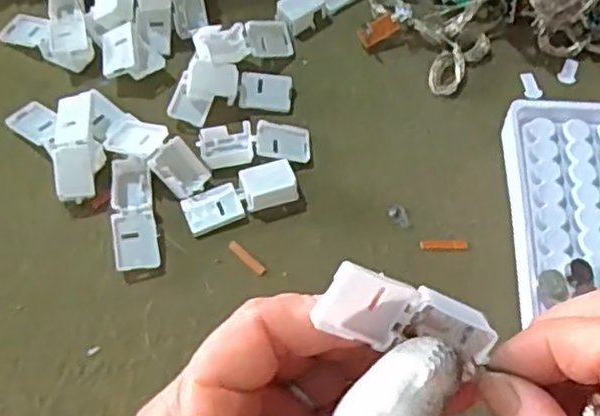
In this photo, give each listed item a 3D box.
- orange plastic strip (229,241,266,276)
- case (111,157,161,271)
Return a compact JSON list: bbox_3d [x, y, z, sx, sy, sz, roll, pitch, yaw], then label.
[{"bbox_3d":[-0.025,0.022,0.314,0.022,0.004,0.004,40,68,18],"label":"orange plastic strip"},{"bbox_3d":[-0.078,0.003,0.318,0.020,0.010,0.055,-9,62,-6],"label":"case"}]

